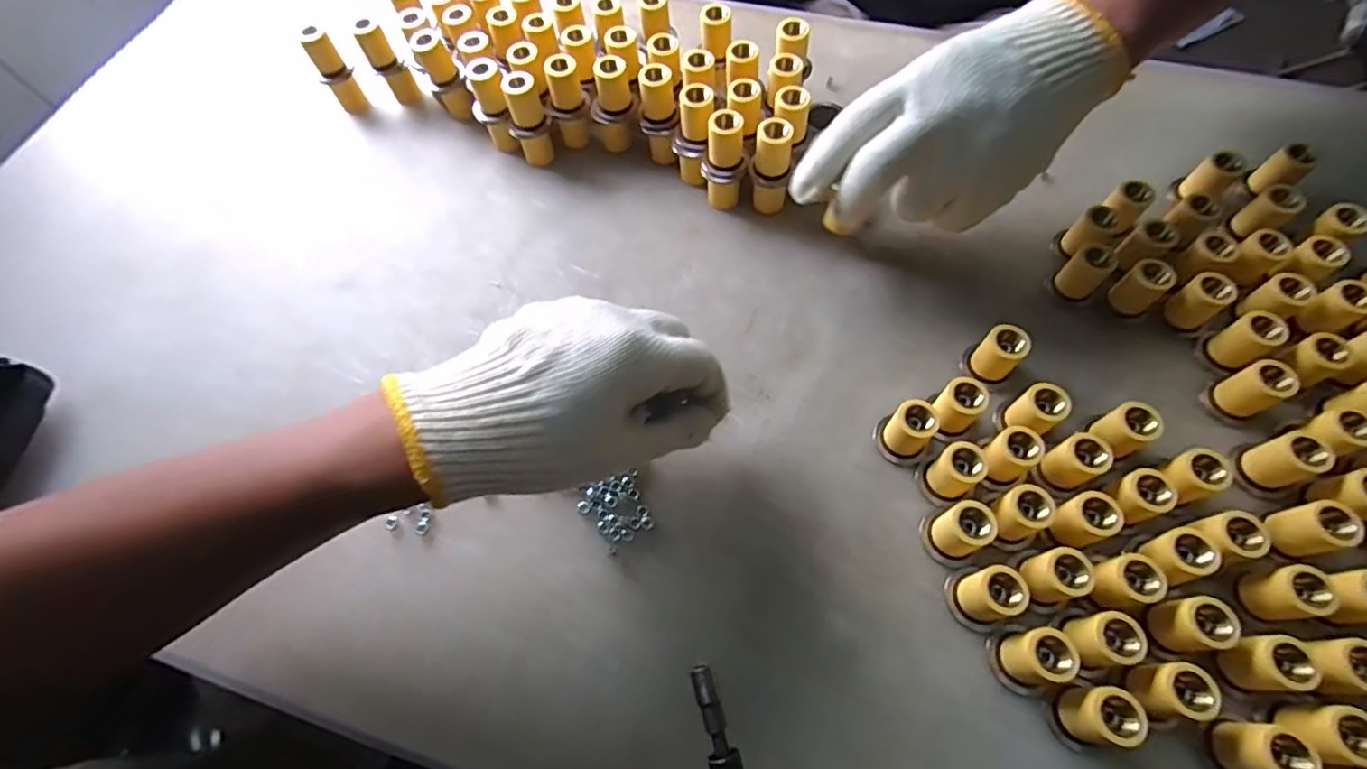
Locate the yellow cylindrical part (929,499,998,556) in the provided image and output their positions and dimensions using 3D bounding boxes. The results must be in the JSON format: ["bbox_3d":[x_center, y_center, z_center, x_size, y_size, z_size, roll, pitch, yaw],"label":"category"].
[{"bbox_3d":[0.139,0.074,0.301,0.025,0.033,0.021,-25,65,-9],"label":"yellow cylindrical part"}]

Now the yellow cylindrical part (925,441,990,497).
[{"bbox_3d":[0.142,0.046,0.315,0.023,0.034,0.021,-1,64,3],"label":"yellow cylindrical part"}]

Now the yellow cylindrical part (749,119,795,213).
[{"bbox_3d":[0.057,-0.140,0.391,0.024,0.068,0.021,0,64,4],"label":"yellow cylindrical part"}]

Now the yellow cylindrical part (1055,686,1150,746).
[{"bbox_3d":[0.181,0.145,0.263,0.023,0.034,0.021,2,64,5],"label":"yellow cylindrical part"}]

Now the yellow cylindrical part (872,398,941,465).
[{"bbox_3d":[0.122,0.026,0.325,0.028,0.035,0.023,35,71,19],"label":"yellow cylindrical part"}]

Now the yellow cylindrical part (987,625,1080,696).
[{"bbox_3d":[0.159,0.126,0.272,0.024,0.034,0.026,-1,64,3],"label":"yellow cylindrical part"}]

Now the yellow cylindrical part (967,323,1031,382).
[{"bbox_3d":[0.181,-0.016,0.344,0.022,0.035,0.020,-1,64,3],"label":"yellow cylindrical part"}]

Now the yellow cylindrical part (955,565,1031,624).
[{"bbox_3d":[0.146,0.101,0.285,0.022,0.034,0.021,-1,64,3],"label":"yellow cylindrical part"}]

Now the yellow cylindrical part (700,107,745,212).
[{"bbox_3d":[0.026,-0.146,0.395,0.025,0.066,0.020,7,64,7],"label":"yellow cylindrical part"}]

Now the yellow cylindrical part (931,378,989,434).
[{"bbox_3d":[0.150,0.014,0.330,0.022,0.036,0.023,-1,64,3],"label":"yellow cylindrical part"}]

